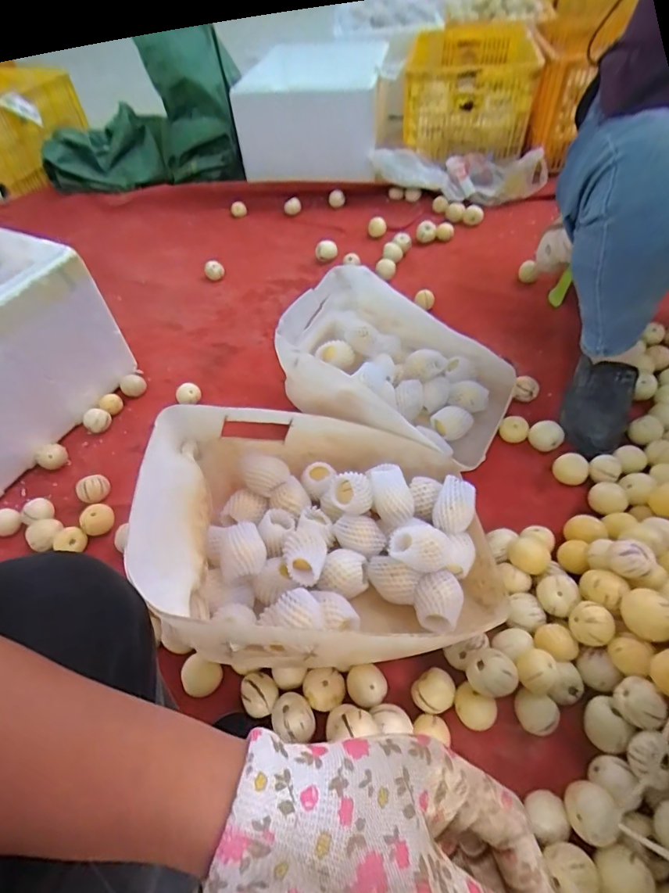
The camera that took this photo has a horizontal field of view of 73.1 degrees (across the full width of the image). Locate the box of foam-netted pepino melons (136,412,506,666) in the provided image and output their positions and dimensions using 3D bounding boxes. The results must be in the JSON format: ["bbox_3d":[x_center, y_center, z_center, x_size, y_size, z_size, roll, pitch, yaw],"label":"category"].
[{"bbox_3d":[-0.006,0.098,0.590,0.413,0.196,0.341,-11,51,-4],"label":"box of foam-netted pepino melons"}]

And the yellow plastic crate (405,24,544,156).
[{"bbox_3d":[0.458,-1.183,1.498,0.375,0.249,0.519,9,52,12],"label":"yellow plastic crate"}]

